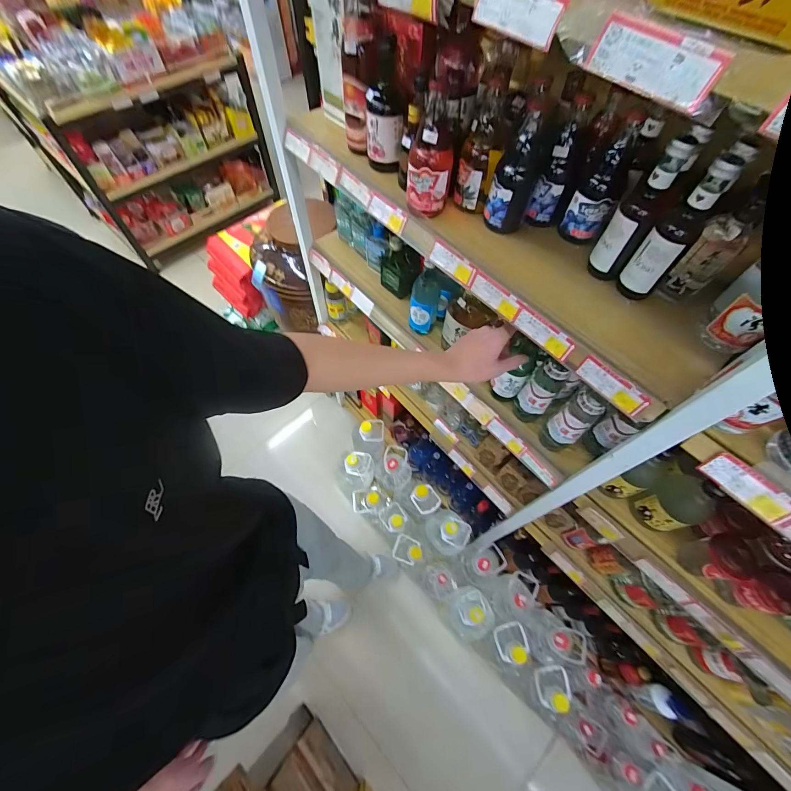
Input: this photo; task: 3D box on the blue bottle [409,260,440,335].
[{"bbox_3d":[0.062,-0.208,0.811,0.067,0.170,0.060,11,62,5],"label":"blue bottle"}]

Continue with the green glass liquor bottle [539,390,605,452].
[{"bbox_3d":[0.321,0.052,0.671,0.065,0.185,0.062,-37,68,-19],"label":"green glass liquor bottle"}]

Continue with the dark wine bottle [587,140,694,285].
[{"bbox_3d":[0.322,-0.242,0.485,0.047,0.175,0.051,28,65,14],"label":"dark wine bottle"}]

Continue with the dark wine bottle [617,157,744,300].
[{"bbox_3d":[0.357,-0.206,0.468,0.047,0.170,0.052,-40,69,-20],"label":"dark wine bottle"}]

